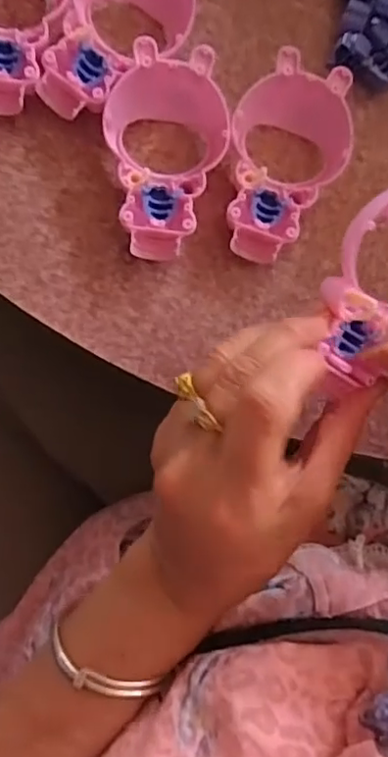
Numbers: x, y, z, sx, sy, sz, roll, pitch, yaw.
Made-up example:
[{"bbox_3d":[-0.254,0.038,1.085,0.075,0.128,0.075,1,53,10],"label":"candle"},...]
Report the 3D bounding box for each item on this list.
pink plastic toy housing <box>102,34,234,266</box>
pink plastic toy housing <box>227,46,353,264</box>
[{"bbox_3d":[-0.014,-0.110,0.304,0.058,0.024,0.104,4,84,-4],"label":"pink plastic toy housing"},{"bbox_3d":[0.045,-0.109,0.311,0.058,0.024,0.104,16,83,-3],"label":"pink plastic toy housing"}]

